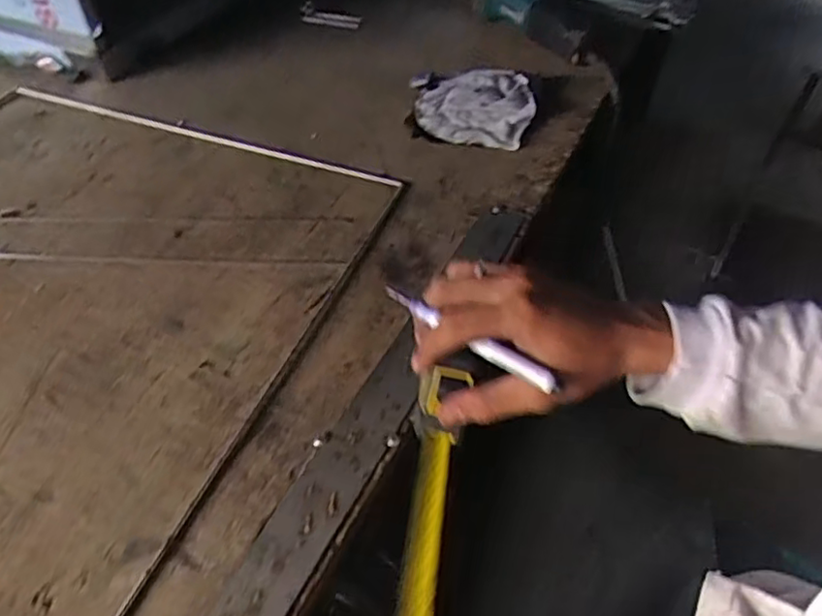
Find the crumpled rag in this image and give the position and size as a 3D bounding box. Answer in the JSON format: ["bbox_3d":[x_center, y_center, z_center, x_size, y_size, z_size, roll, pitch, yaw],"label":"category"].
[{"bbox_3d":[0.081,-0.269,0.844,0.150,0.022,0.161,3,48,1],"label":"crumpled rag"}]

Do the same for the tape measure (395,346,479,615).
[{"bbox_3d":[0.009,0.136,0.383,0.032,0.064,0.215,7,60,5],"label":"tape measure"}]

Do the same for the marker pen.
[{"bbox_3d":[0.033,0.017,0.406,0.122,0.010,0.008,31,55,21],"label":"marker pen"}]

